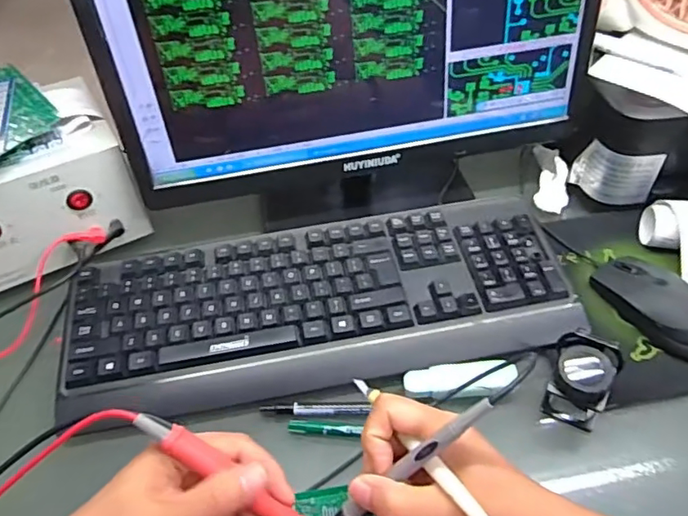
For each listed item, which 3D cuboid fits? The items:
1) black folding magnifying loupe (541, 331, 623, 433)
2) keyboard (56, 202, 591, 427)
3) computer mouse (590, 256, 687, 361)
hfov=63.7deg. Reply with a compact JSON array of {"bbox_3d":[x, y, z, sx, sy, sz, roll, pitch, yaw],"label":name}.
[{"bbox_3d":[0.177,0.090,0.415,0.044,0.059,0.049,24,52,24],"label":"black folding magnifying loupe"},{"bbox_3d":[-0.019,0.037,0.481,0.425,0.029,0.159,-7,46,-4],"label":"keyboard"},{"bbox_3d":[0.270,0.037,0.474,0.055,0.033,0.113,-22,49,-17],"label":"computer mouse"}]

